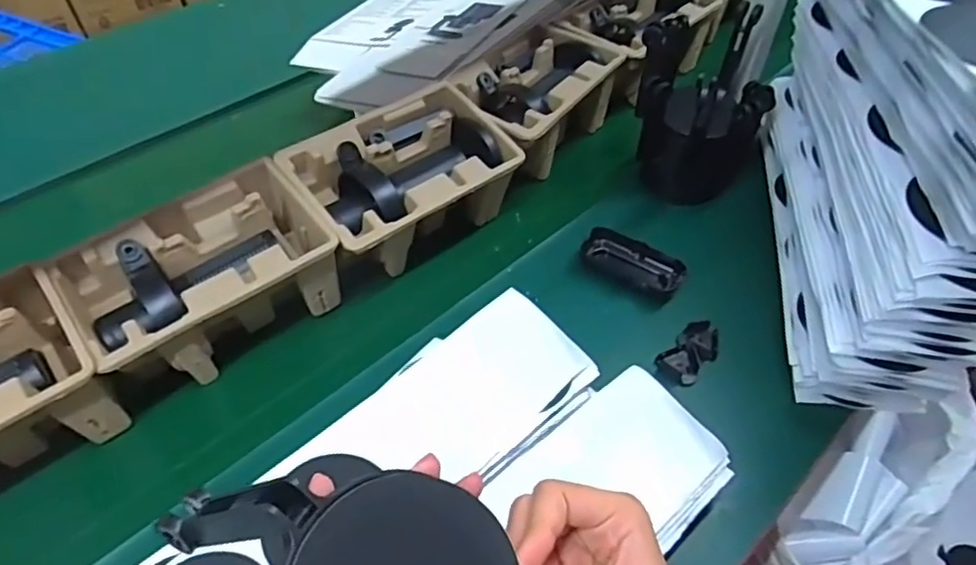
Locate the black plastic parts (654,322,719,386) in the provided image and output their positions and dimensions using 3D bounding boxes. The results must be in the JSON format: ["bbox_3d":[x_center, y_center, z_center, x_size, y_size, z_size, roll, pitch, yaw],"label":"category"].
[{"bbox_3d":[0.197,0.067,0.602,0.071,0.014,0.039,-35,58,-27],"label":"black plastic parts"}]

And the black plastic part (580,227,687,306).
[{"bbox_3d":[0.155,-0.021,0.674,0.109,0.021,0.057,33,57,26],"label":"black plastic part"}]

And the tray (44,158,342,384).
[{"bbox_3d":[-0.264,-0.001,0.597,0.220,0.100,0.142,-30,55,-24],"label":"tray"}]

